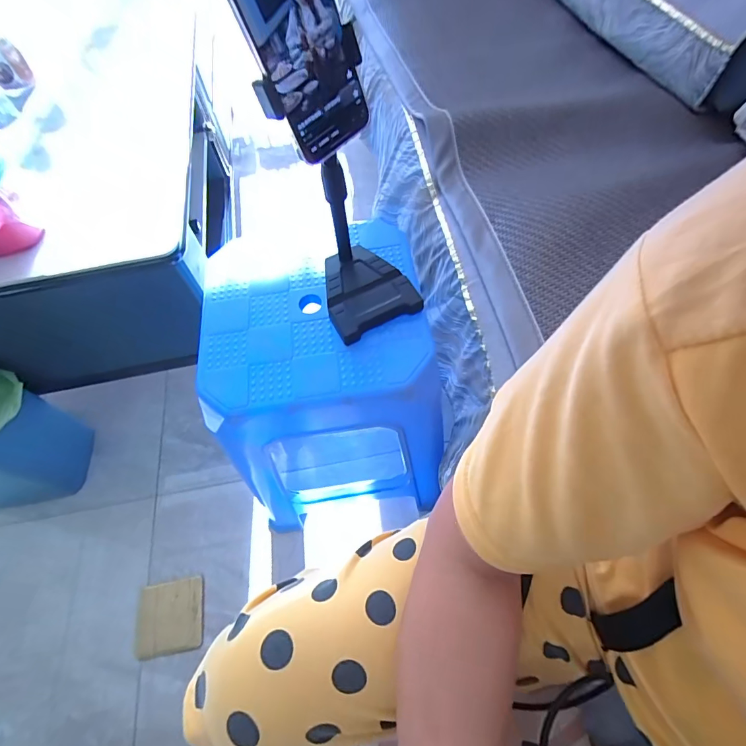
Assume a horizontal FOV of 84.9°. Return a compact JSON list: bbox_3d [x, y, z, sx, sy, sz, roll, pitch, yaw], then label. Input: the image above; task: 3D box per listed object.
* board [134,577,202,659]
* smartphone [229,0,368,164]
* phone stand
[{"bbox_3d":[-0.375,0.448,0.750,0.120,0.010,0.115,-10,62,-3],"label":"board"},{"bbox_3d":[-0.050,-0.235,0.281,0.071,0.150,0.011,-42,49,-12],"label":"smartphone"},{"bbox_3d":[-0.019,-0.149,0.397,0.106,0.253,0.110,-28,64,-12],"label":"phone stand"}]

